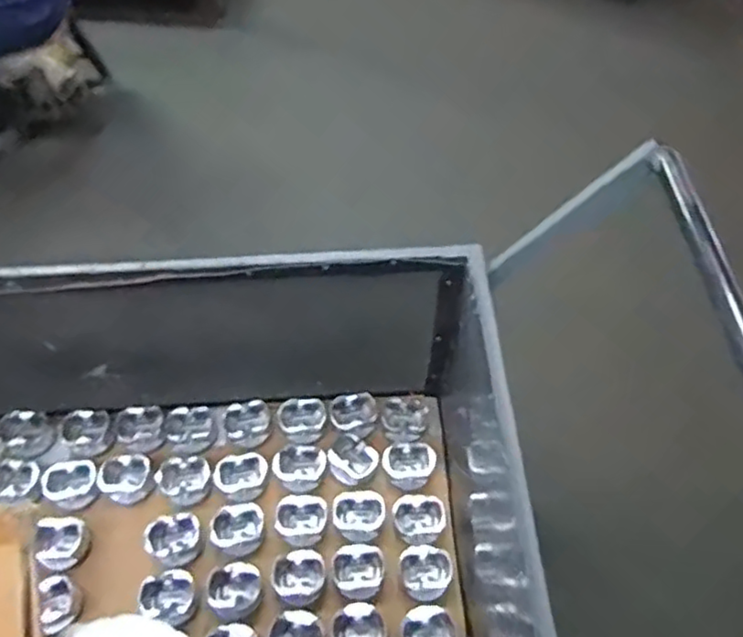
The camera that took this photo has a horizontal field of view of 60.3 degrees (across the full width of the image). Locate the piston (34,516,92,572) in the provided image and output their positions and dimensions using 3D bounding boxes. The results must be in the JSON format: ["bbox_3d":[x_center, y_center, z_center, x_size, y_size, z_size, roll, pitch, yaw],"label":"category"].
[{"bbox_3d":[-0.587,0.419,1.199,0.089,0.057,0.094,0,57,0],"label":"piston"}]

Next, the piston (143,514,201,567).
[{"bbox_3d":[-0.368,0.415,1.194,0.103,0.046,0.090,-7,58,-4],"label":"piston"}]

